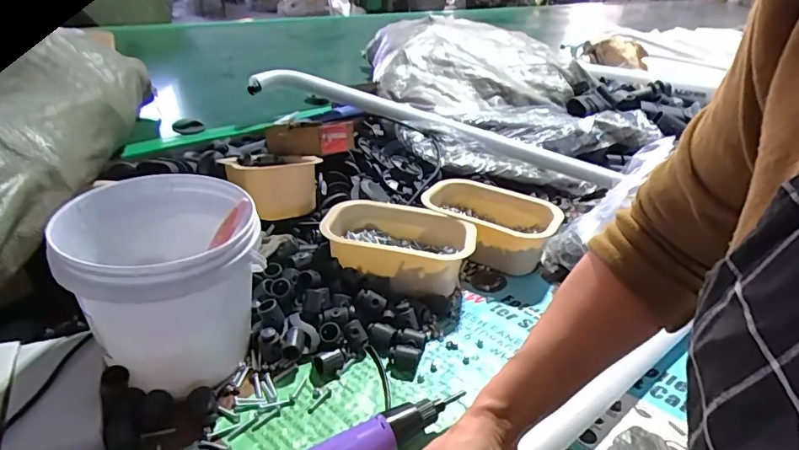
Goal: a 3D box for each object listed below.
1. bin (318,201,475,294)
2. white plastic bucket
[{"bbox_3d":[-0.004,0.027,0.678,0.198,0.063,0.130,8,30,3],"label":"bin"},{"bbox_3d":[-0.233,0.066,0.502,0.165,0.176,0.173,4,30,-2],"label":"white plastic bucket"}]

